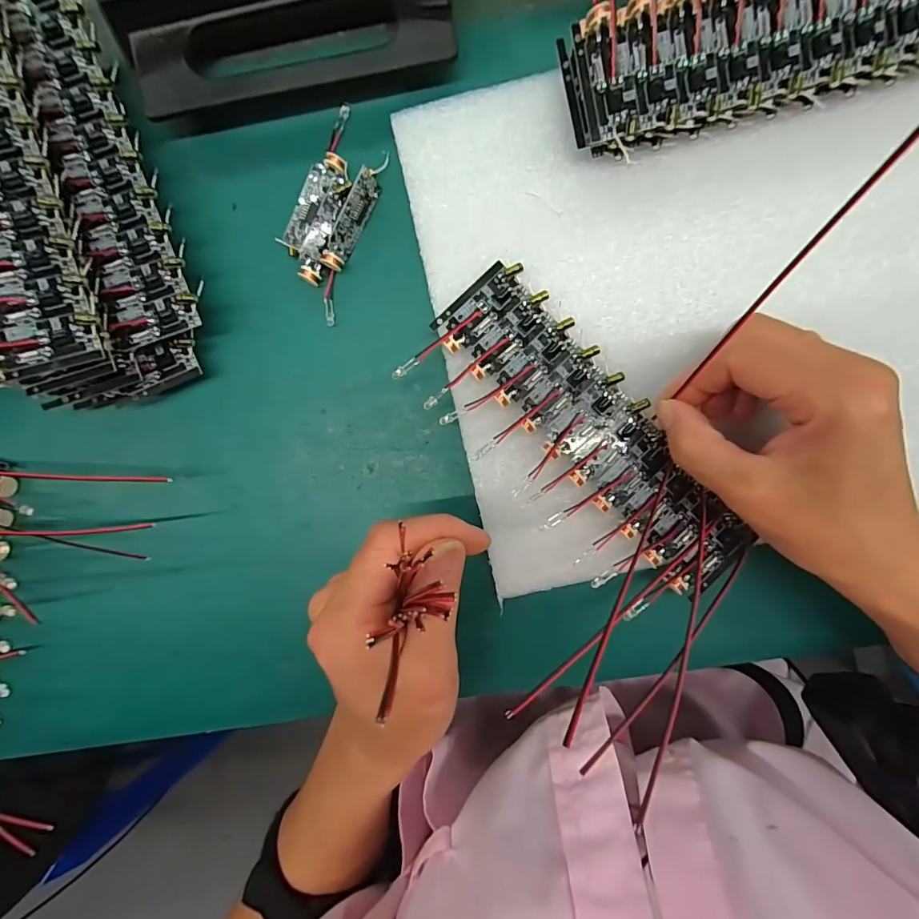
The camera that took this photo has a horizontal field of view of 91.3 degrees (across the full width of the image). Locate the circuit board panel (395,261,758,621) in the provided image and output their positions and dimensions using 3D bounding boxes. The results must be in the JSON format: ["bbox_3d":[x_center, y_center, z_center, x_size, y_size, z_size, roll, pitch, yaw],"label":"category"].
[{"bbox_3d":[0.051,-0.005,0.193,0.068,0.018,0.159,-41,91,4],"label":"circuit board panel"}]

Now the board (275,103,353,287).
[{"bbox_3d":[-0.060,-0.119,0.202,0.017,0.012,0.078,19,94,1],"label":"board"}]

